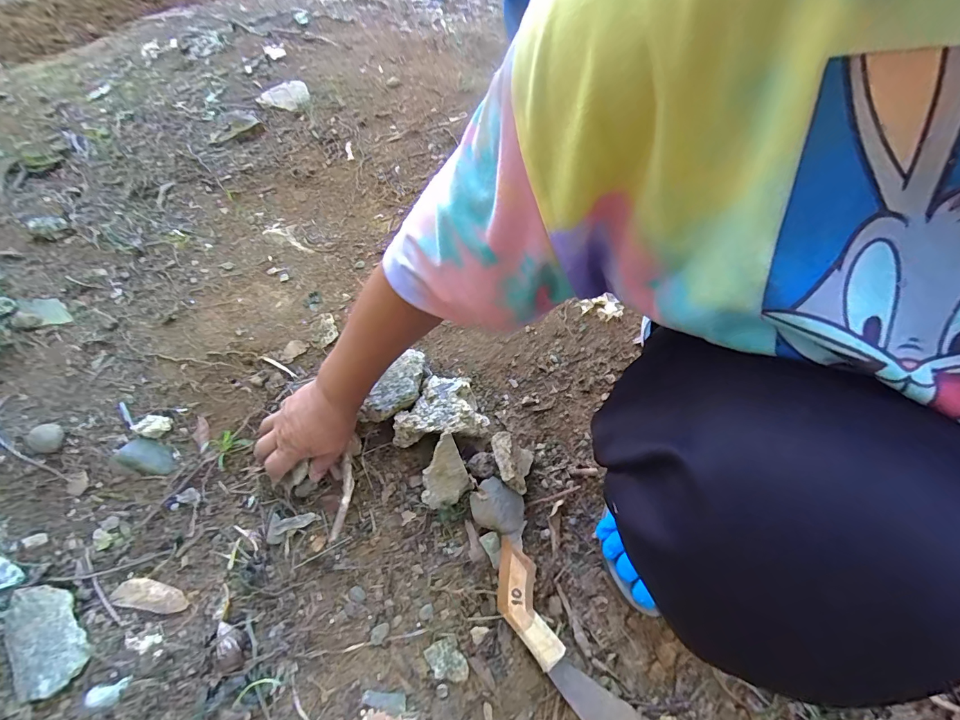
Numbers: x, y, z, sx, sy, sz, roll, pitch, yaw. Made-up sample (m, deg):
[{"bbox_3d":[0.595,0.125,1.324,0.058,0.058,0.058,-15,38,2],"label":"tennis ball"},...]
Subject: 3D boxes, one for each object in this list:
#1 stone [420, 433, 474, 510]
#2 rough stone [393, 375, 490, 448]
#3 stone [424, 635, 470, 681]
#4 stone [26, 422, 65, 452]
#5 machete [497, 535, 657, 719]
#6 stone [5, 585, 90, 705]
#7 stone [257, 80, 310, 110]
[{"bbox_3d":[-0.046,0.130,0.490,0.057,0.022,0.080,-21,97,-5],"label":"stone"},{"bbox_3d":[-0.054,0.070,0.527,0.111,0.051,0.082,-17,53,-9],"label":"rough stone"},{"bbox_3d":[-0.033,0.305,0.420,0.033,0.011,0.041,-28,56,-16],"label":"stone"},{"bbox_3d":[-0.549,0.096,0.524,0.046,0.012,0.034,17,56,16],"label":"stone"},{"bbox_3d":[0.105,0.309,0.411,0.061,0.023,0.276,-35,72,-21],"label":"machete"},{"bbox_3d":[-0.424,0.271,0.408,0.051,0.017,0.103,-26,67,-33],"label":"stone"},{"bbox_3d":[-0.413,-0.556,0.873,0.101,0.015,0.124,-20,54,-11],"label":"stone"}]

